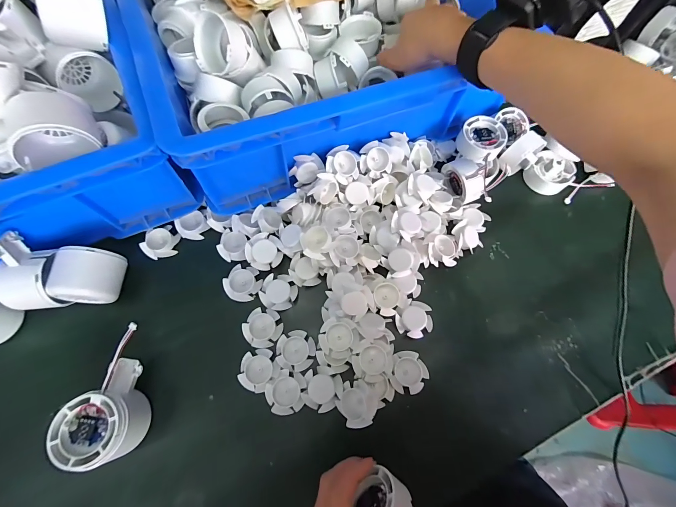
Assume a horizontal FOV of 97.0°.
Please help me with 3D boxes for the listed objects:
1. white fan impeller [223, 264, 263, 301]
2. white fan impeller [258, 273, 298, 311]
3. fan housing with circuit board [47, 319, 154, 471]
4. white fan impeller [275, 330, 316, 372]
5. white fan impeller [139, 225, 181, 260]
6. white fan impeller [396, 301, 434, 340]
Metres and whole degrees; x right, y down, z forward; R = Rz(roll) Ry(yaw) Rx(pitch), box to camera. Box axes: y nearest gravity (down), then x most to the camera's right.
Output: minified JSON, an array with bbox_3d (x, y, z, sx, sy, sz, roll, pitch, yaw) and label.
[{"bbox_3d":[-0.107,0.034,0.338,0.037,0.013,0.039,31,72,8],"label":"white fan impeller"},{"bbox_3d":[-0.066,0.044,0.337,0.039,0.010,0.040,1,70,-2],"label":"white fan impeller"},{"bbox_3d":[-0.206,0.128,0.275,0.058,0.057,0.111,-3,71,-4],"label":"fan housing with circuit board"},{"bbox_3d":[-0.044,0.101,0.314,0.040,0.005,0.040,1,70,-2],"label":"white fan impeller"},{"bbox_3d":[-0.208,-0.013,0.352,0.040,0.013,0.037,1,70,-2],"label":"white fan impeller"},{"bbox_3d":[0.083,0.073,0.330,0.039,0.008,0.038,1,70,-2],"label":"white fan impeller"}]

